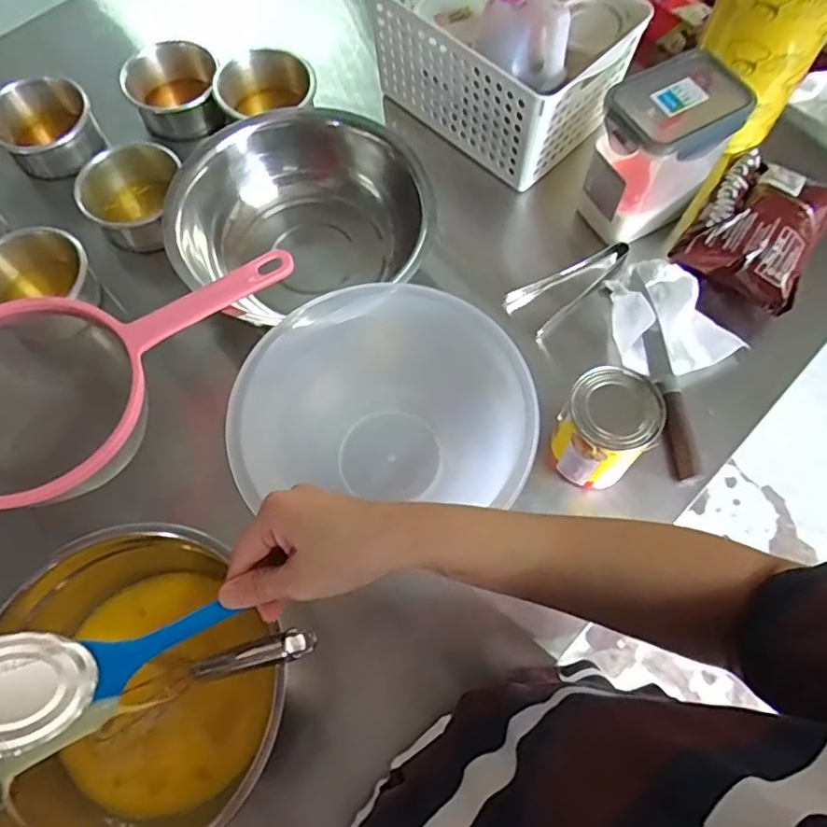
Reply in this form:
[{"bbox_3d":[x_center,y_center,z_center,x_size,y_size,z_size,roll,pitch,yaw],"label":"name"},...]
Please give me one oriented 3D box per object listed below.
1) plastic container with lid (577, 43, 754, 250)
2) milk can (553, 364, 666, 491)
[{"bbox_3d":[0.244,-0.267,0.620,0.133,0.144,0.093,-30,71,-12],"label":"plastic container with lid"},{"bbox_3d":[0.162,0.011,0.517,0.072,0.093,0.073,0,67,0],"label":"milk can"}]

